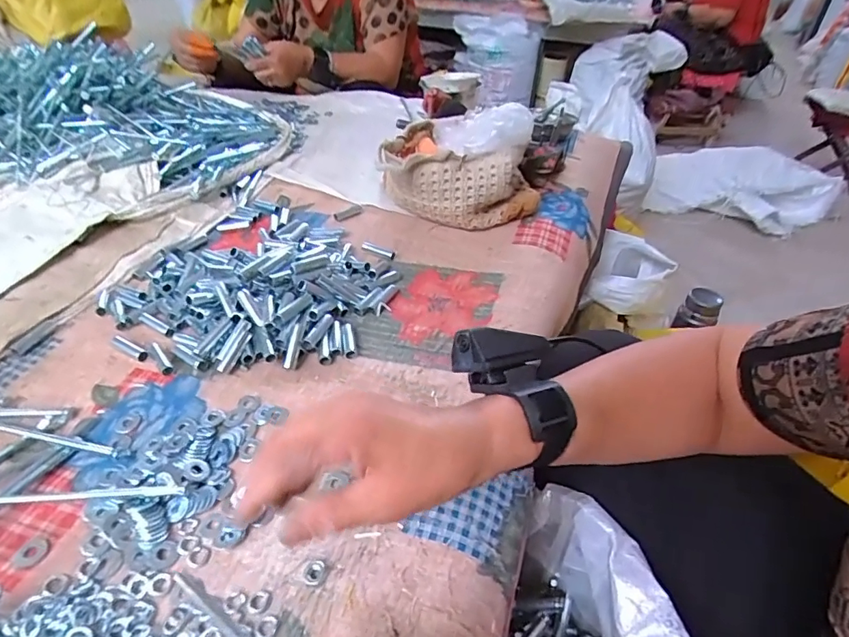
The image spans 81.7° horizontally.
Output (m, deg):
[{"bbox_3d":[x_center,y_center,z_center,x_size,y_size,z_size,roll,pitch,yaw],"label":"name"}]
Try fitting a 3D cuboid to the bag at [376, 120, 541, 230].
[{"bbox_3d":[0.048,-0.181,0.651,0.208,0.108,0.114,3,39,1],"label":"bag"}]

